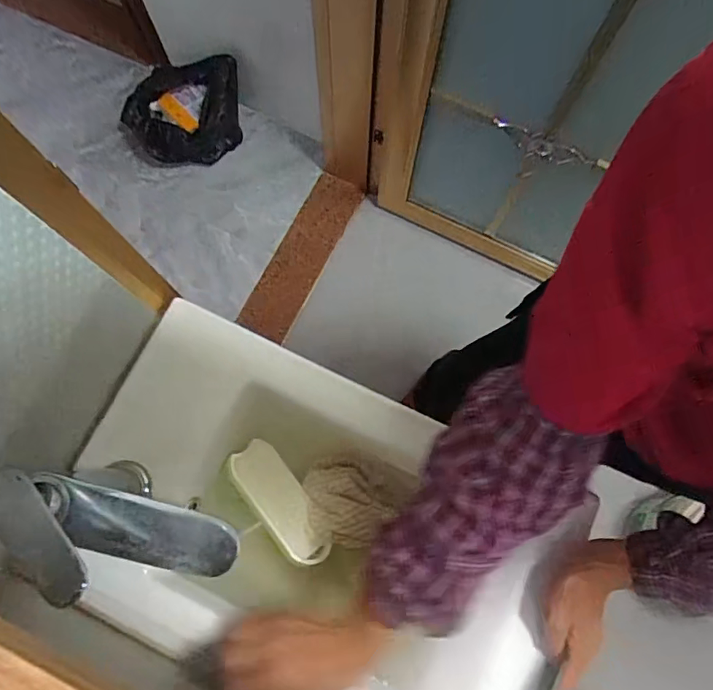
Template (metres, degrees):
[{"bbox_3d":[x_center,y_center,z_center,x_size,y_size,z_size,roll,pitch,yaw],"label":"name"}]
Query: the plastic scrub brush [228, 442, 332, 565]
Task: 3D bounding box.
[{"bbox_3d":[-0.081,0.171,0.545,0.052,0.021,0.143,-37,80,-9],"label":"plastic scrub brush"}]

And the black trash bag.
[{"bbox_3d":[-0.467,-0.617,1.344,0.325,0.194,0.200,-8,77,-3],"label":"black trash bag"}]

